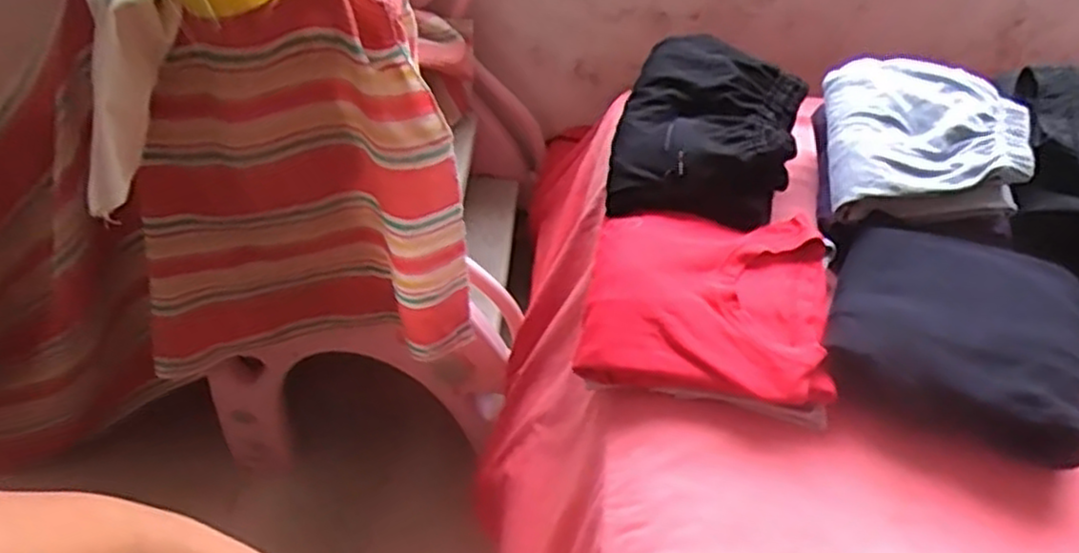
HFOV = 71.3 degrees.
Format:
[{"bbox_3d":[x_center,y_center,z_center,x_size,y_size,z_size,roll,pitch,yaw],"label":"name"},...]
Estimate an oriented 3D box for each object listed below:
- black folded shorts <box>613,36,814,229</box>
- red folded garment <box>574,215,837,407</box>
[{"bbox_3d":[0.189,-0.164,0.855,0.192,0.095,0.259,14,46,11],"label":"black folded shorts"},{"bbox_3d":[0.160,0.020,0.719,0.222,0.053,0.212,10,46,7],"label":"red folded garment"}]

